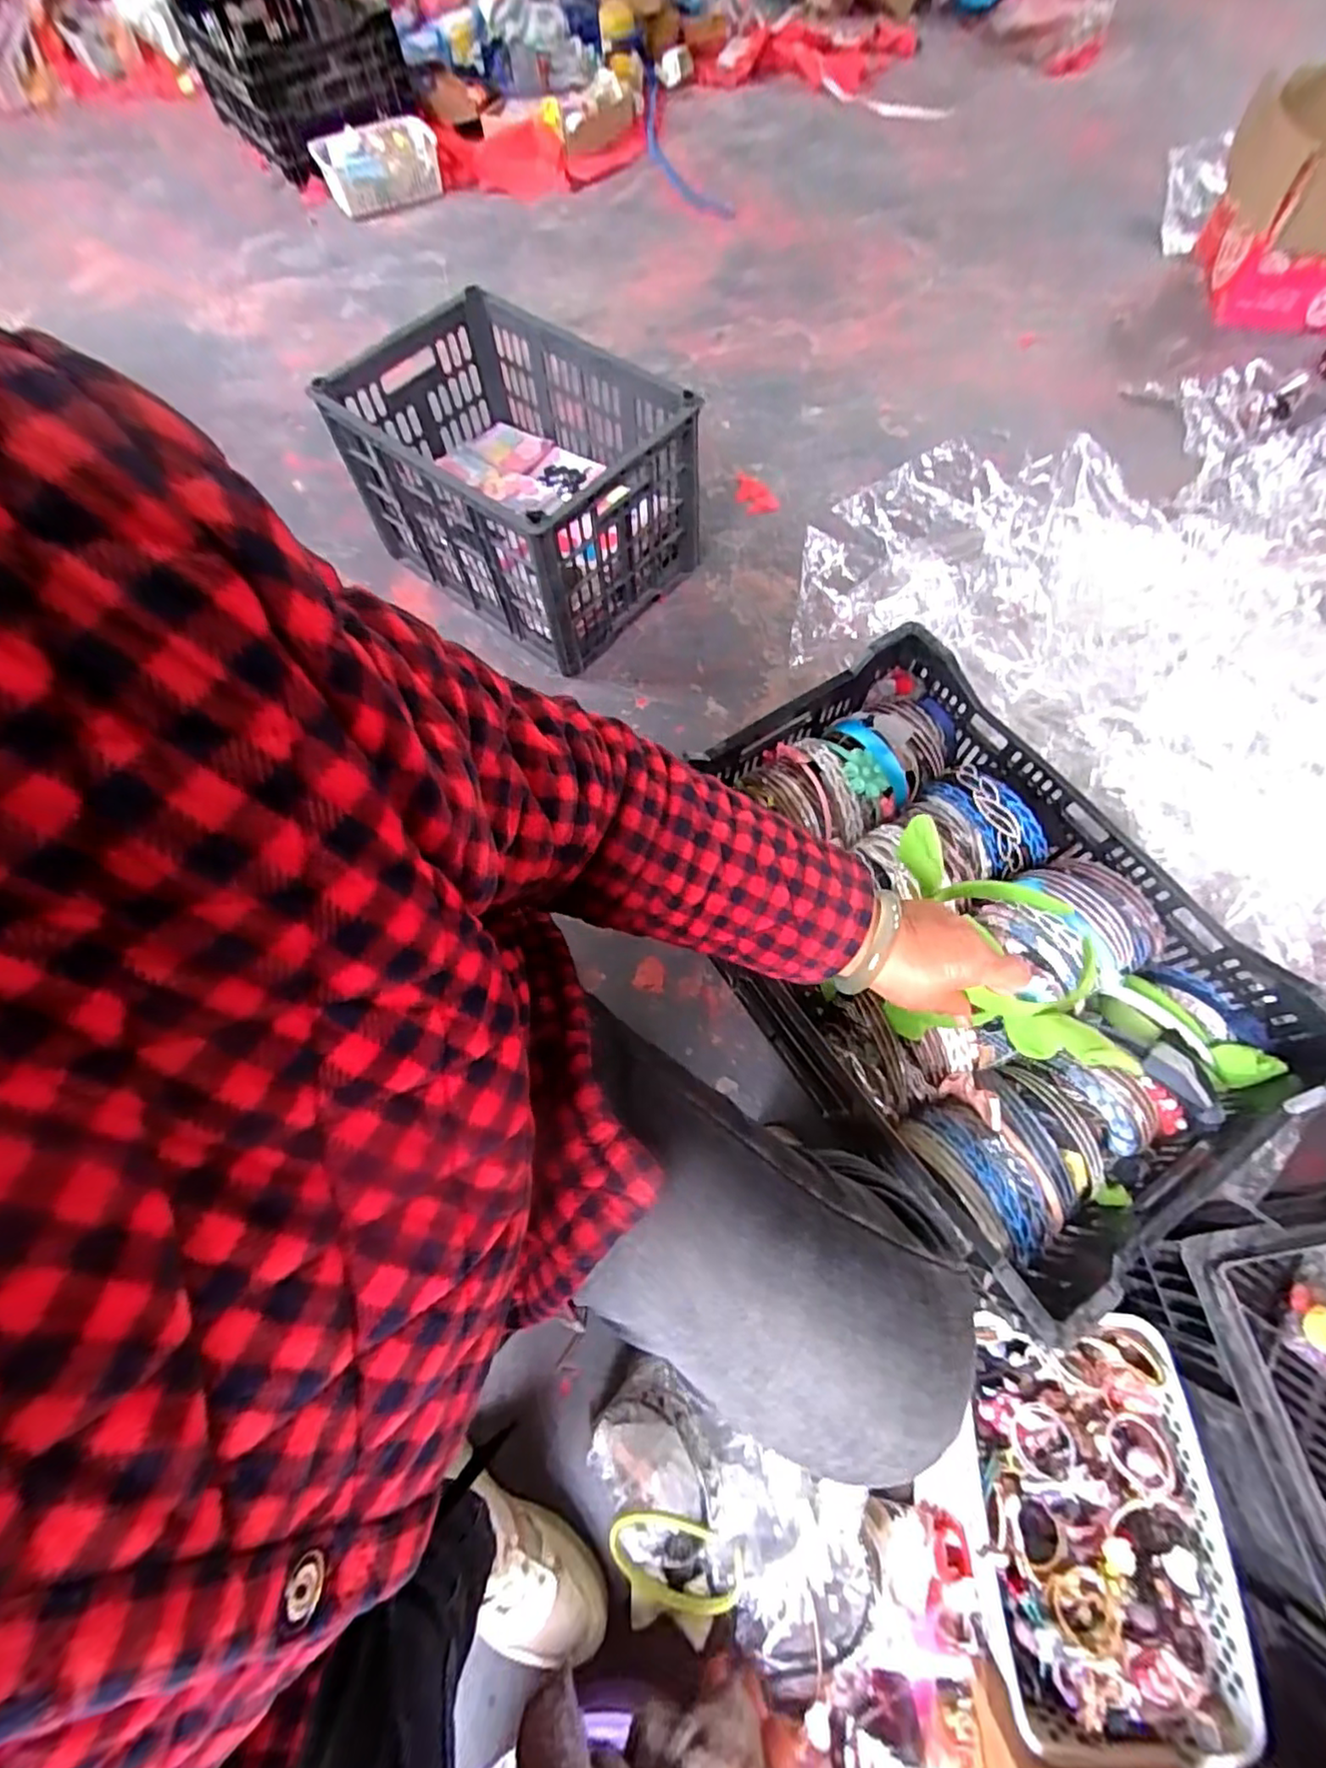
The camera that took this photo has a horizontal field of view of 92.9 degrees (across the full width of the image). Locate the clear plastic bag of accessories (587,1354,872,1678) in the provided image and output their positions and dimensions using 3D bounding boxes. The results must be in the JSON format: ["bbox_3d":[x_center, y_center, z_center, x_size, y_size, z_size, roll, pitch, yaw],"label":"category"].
[{"bbox_3d":[0.058,0.578,0.561,0.270,0.121,0.195,22,69,11],"label":"clear plastic bag of accessories"}]

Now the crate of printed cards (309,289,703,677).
[{"bbox_3d":[-0.233,-0.661,1.035,0.520,0.282,0.349,40,74,17],"label":"crate of printed cards"}]

